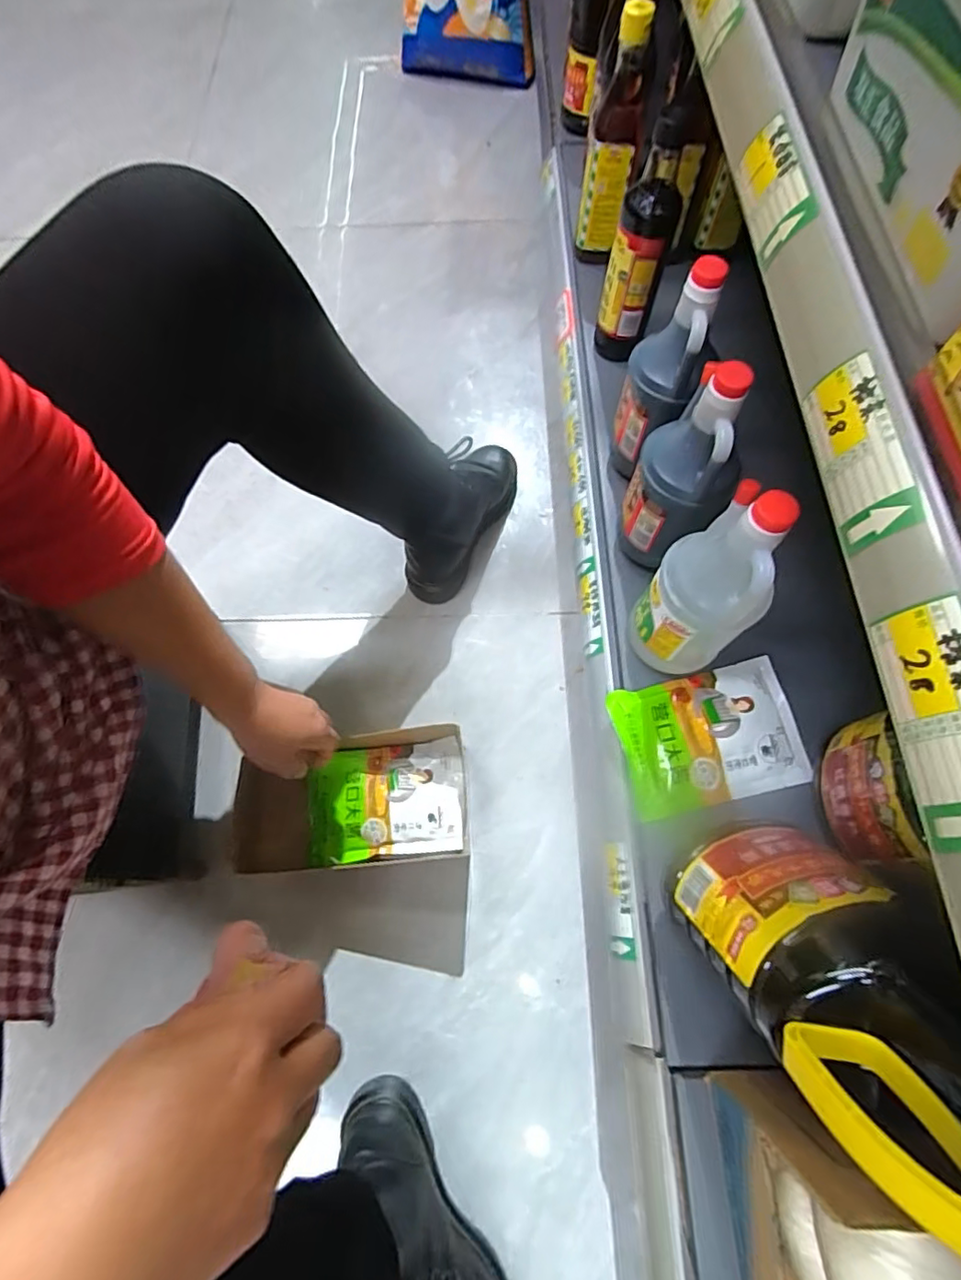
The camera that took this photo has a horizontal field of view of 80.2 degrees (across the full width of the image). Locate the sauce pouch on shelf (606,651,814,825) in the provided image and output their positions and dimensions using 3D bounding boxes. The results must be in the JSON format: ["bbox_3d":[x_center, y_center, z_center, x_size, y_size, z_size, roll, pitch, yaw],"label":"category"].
[{"bbox_3d":[0.212,0.089,0.528,0.166,0.025,0.115,-13,68,-5],"label":"sauce pouch on shelf"}]

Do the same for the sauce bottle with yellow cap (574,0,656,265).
[{"bbox_3d":[0.157,-0.587,0.674,0.063,0.234,0.067,10,70,5],"label":"sauce bottle with yellow cap"}]

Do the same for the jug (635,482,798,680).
[{"bbox_3d":[0.183,-0.041,0.468,0.083,0.217,0.079,-1,69,2],"label":"jug"}]

